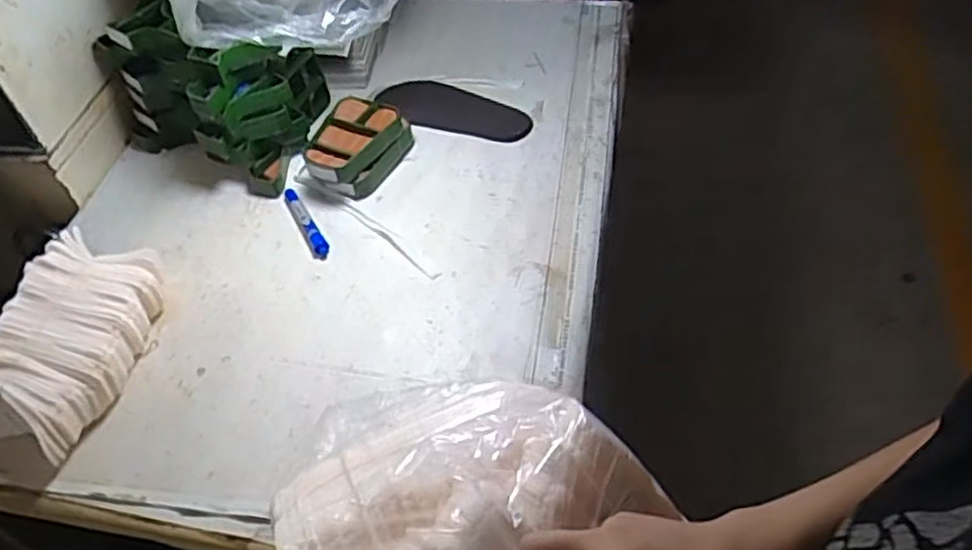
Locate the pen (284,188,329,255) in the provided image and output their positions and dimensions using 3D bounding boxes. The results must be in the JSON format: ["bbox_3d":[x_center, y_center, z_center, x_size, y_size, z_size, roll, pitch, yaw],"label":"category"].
[{"bbox_3d":[-0.245,-0.074,0.984,0.020,0.015,0.132,-27,52,-16],"label":"pen"}]

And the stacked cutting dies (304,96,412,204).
[{"bbox_3d":[-0.179,-0.181,1.023,0.105,0.070,0.153,14,52,18],"label":"stacked cutting dies"}]

